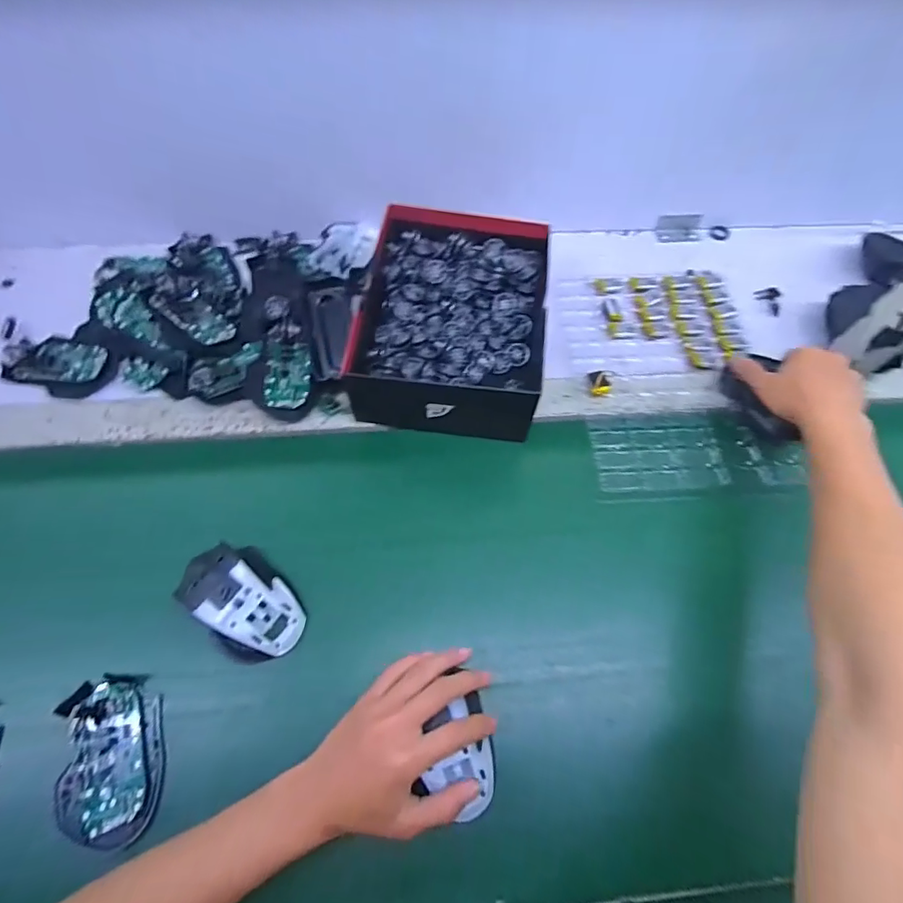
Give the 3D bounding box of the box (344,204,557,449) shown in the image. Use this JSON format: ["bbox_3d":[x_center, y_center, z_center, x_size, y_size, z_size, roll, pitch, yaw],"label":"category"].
[{"bbox_3d":[0.005,-0.144,0.536,0.198,0.077,0.235,5,63,-1],"label":"box"}]

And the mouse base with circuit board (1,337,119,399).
[{"bbox_3d":[-0.418,-0.092,0.532,0.095,0.013,0.069,19,64,6],"label":"mouse base with circuit board"}]

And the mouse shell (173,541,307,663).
[{"bbox_3d":[-0.178,0.125,0.417,0.109,0.033,0.068,39,67,15],"label":"mouse shell"}]

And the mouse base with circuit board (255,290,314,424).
[{"bbox_3d":[-0.181,-0.106,0.531,0.059,0.021,0.143,-6,76,-6],"label":"mouse base with circuit board"}]

